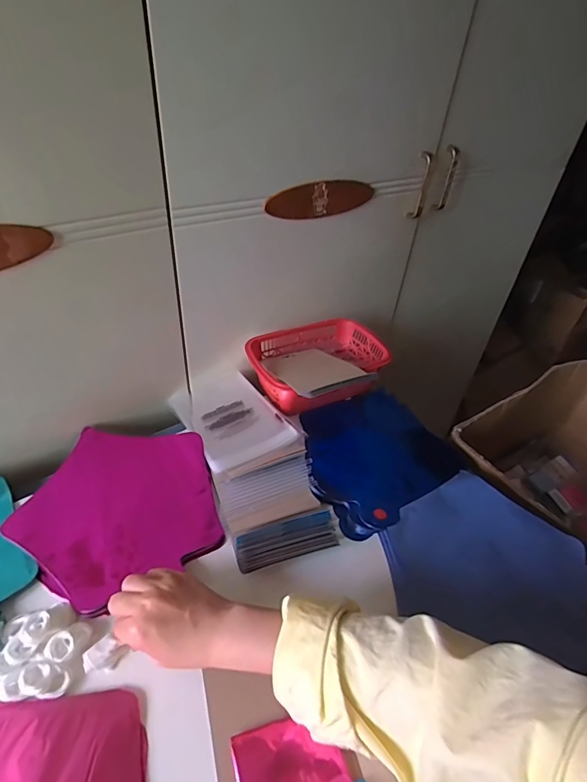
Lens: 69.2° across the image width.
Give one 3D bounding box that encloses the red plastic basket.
[{"bbox_3d":[0.029,-0.052,0.704,0.214,0.065,0.146,-19,47,-26],"label":"red plastic basket"}]

